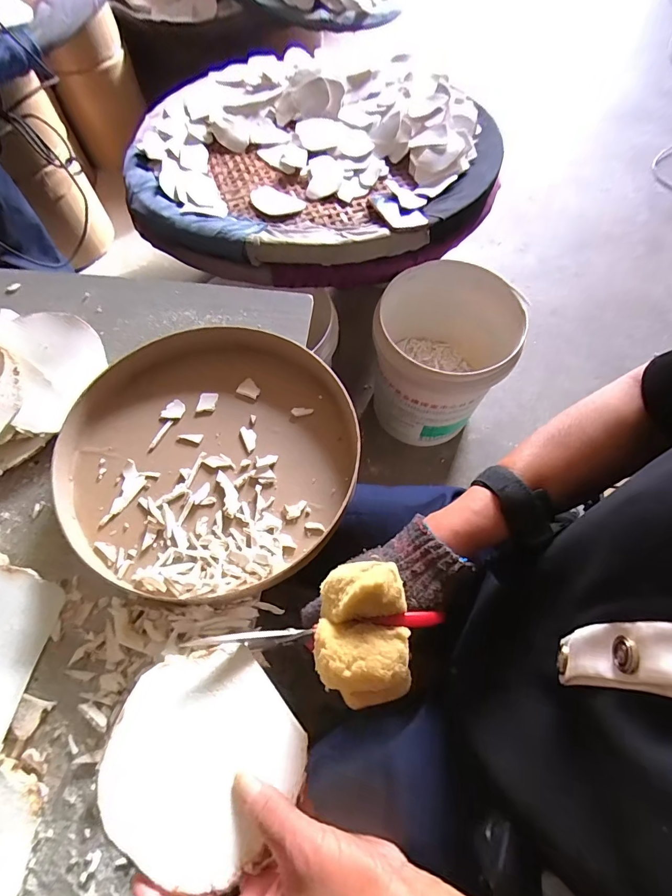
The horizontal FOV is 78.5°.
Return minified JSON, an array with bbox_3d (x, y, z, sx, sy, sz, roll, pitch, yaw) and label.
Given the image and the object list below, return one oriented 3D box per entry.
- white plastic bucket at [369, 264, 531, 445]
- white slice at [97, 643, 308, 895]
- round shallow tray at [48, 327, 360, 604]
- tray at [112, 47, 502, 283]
[{"bbox_3d":[0.224,-0.197,0.921,0.281,0.318,0.275,0,66,1],"label":"white plastic bucket"},{"bbox_3d":[-0.086,0.197,0.265,0.110,0.021,0.121,-39,71,-15],"label":"white slice"},{"bbox_3d":[-0.133,0.004,0.439,0.297,0.037,0.286,5,66,3],"label":"round shallow tray"},{"bbox_3d":[-0.059,-0.701,0.945,0.810,0.095,0.763,-5,66,-1],"label":"tray"}]

